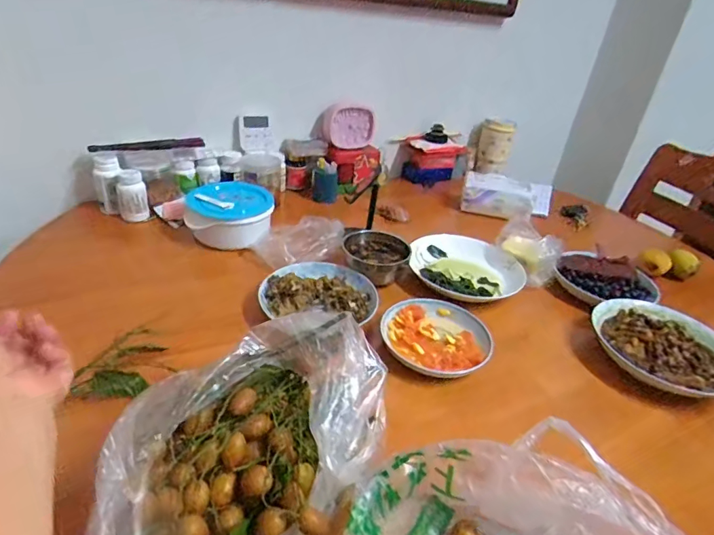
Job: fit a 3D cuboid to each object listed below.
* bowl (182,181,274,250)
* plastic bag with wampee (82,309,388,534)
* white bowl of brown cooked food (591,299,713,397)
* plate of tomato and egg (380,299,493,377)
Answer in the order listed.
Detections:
[{"bbox_3d":[-0.235,-0.086,0.835,0.150,0.098,0.119,2,31,-9],"label":"bowl"},{"bbox_3d":[-0.078,0.154,0.381,0.259,0.124,0.166,-14,37,-31],"label":"plastic bag with wampee"},{"bbox_3d":[0.451,0.121,0.649,0.206,0.045,0.155,23,34,24],"label":"white bowl of brown cooked food"},{"bbox_3d":[0.108,0.100,0.631,0.149,0.033,0.149,5,31,-3],"label":"plate of tomato and egg"}]

